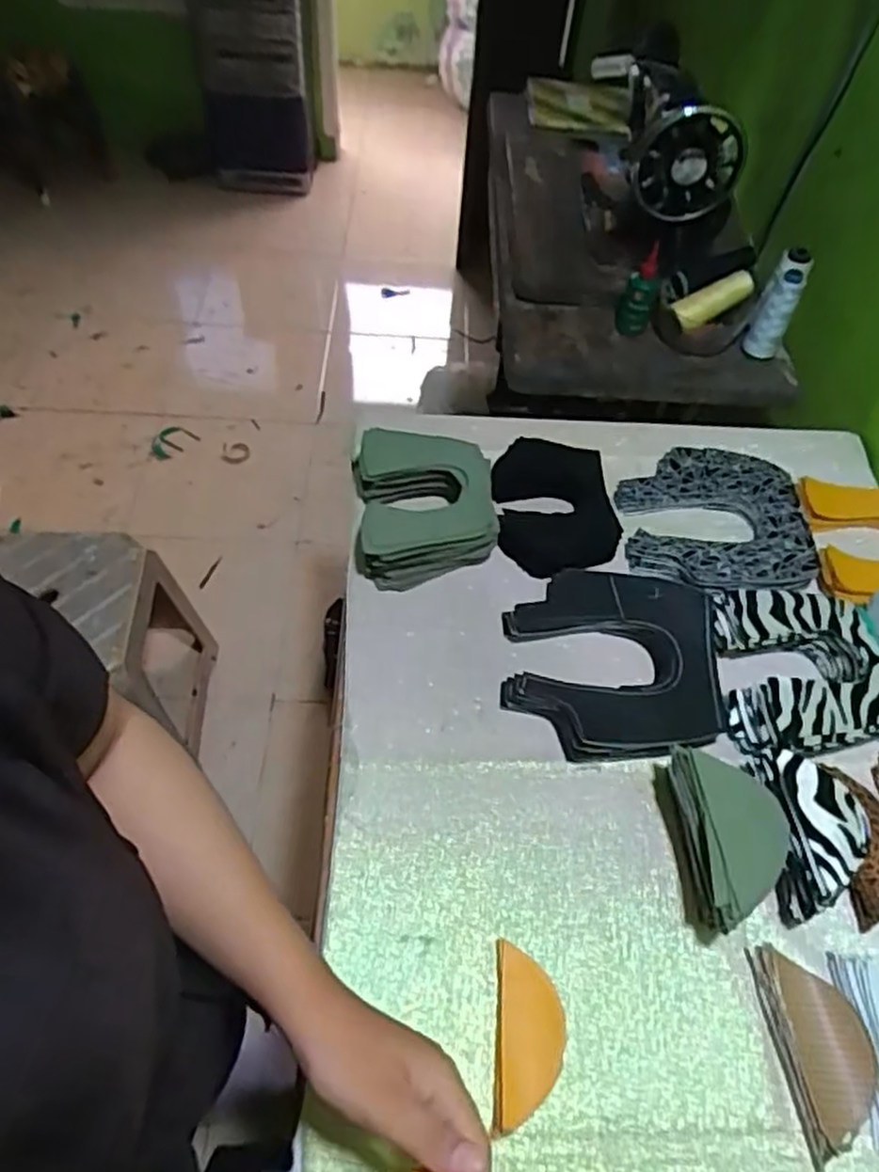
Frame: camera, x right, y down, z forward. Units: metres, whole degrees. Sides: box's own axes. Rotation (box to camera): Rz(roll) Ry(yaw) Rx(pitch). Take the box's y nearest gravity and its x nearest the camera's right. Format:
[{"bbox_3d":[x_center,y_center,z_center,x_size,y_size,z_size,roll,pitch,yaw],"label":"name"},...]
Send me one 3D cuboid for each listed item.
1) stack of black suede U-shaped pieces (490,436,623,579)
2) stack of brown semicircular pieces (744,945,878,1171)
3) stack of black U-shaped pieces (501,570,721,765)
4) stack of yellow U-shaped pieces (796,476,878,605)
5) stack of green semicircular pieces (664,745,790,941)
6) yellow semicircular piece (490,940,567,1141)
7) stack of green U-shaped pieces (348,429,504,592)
[{"bbox_3d":[0.122,-0.086,0.771,0.123,0.022,0.169,1,54,-4],"label":"stack of black suede U-shaped pieces"},{"bbox_3d":[0.263,0.317,0.499,0.059,0.017,0.121,-3,55,-7],"label":"stack of brown semicircular pieces"},{"bbox_3d":[0.157,0.066,0.661,0.188,0.030,0.186,8,54,2],"label":"stack of black U-shaped pieces"},{"bbox_3d":[0.455,-0.052,0.768,0.123,0.028,0.163,5,54,-1],"label":"stack of yellow U-shaped pieces"},{"bbox_3d":[0.213,0.185,0.541,0.052,0.089,0.126,-1,55,-5],"label":"stack of green semicircular pieces"},{"bbox_3d":[0.062,0.313,0.501,0.046,0.011,0.109,5,54,0],"label":"yellow semicircular piece"},{"bbox_3d":[-0.015,-0.086,0.748,0.140,0.065,0.172,-3,55,-5],"label":"stack of green U-shaped pieces"}]

